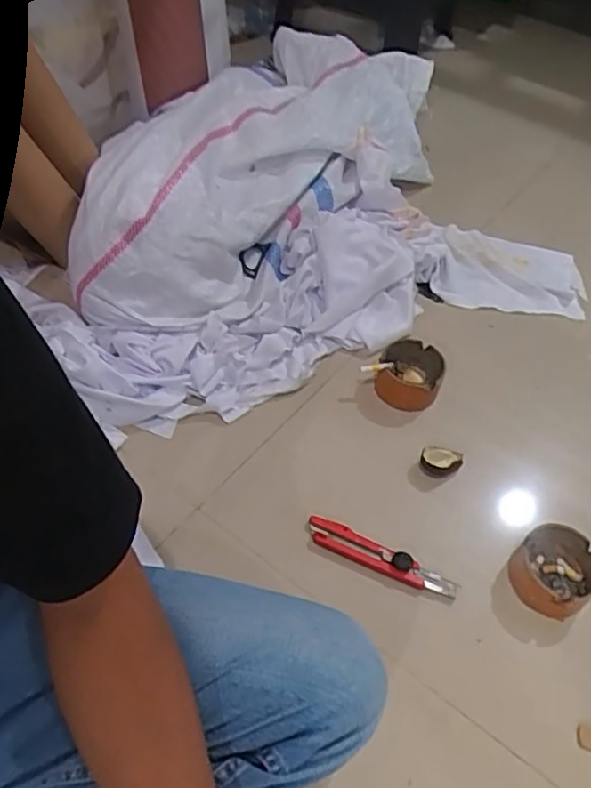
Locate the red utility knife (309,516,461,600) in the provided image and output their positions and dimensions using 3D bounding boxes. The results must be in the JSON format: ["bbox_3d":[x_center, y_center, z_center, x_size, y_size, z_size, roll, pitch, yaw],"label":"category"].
[{"bbox_3d":[0.089,0.172,0.654,0.164,0.018,0.029,24,51,13],"label":"red utility knife"}]

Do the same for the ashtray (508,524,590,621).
[{"bbox_3d":[0.268,0.184,0.649,0.084,0.041,0.080,3,50,-4],"label":"ashtray"}]

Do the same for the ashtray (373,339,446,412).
[{"bbox_3d":[0.146,-0.023,0.807,0.080,0.047,0.083,19,50,10],"label":"ashtray"}]

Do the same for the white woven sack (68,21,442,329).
[{"bbox_3d":[-0.022,-0.418,1.026,0.324,0.142,0.864,31,53,19],"label":"white woven sack"}]

